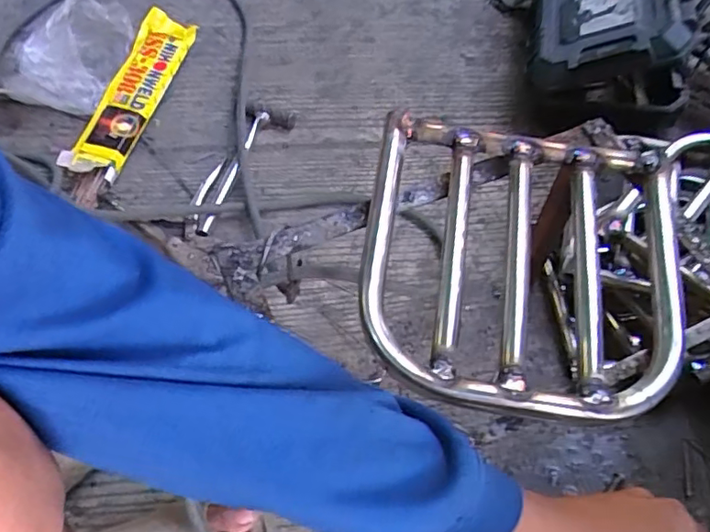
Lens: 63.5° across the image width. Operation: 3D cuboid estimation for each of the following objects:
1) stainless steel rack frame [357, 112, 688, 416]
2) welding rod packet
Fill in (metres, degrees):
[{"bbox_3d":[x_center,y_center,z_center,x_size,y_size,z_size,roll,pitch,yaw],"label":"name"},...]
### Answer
[{"bbox_3d":[0.129,-0.008,0.443,0.241,0.031,0.235,9,59,3],"label":"stainless steel rack frame"},{"bbox_3d":[-0.346,-0.283,0.916,0.090,0.044,0.323,13,59,5],"label":"welding rod packet"}]

